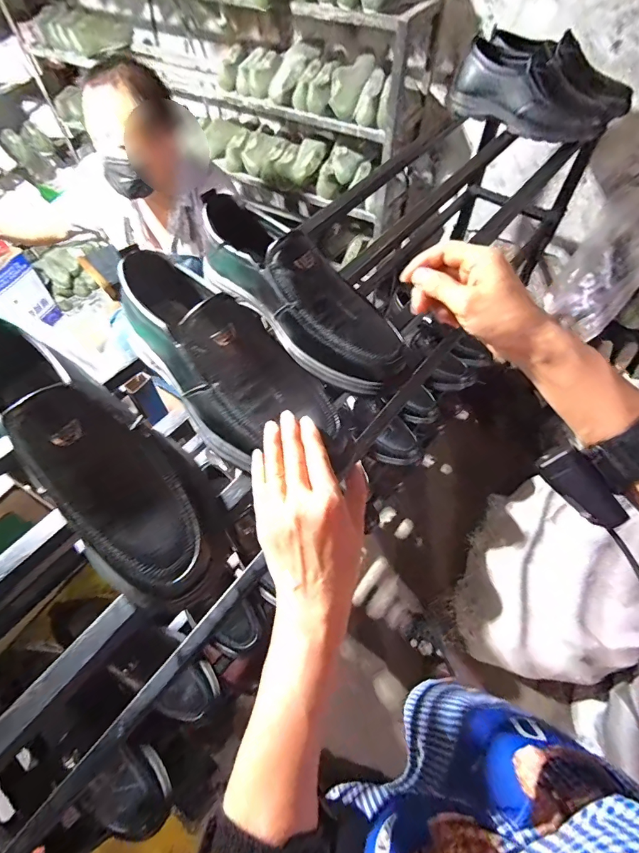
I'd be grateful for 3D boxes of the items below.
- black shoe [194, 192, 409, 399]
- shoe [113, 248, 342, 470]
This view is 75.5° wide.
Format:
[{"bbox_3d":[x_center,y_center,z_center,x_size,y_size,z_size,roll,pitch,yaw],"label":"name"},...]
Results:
[{"bbox_3d":[-0.025,-0.140,0.432,0.285,0.093,0.083,44,67,10],"label":"black shoe"},{"bbox_3d":[-0.092,-0.060,0.384,0.268,0.087,0.098,42,67,15],"label":"shoe"}]

